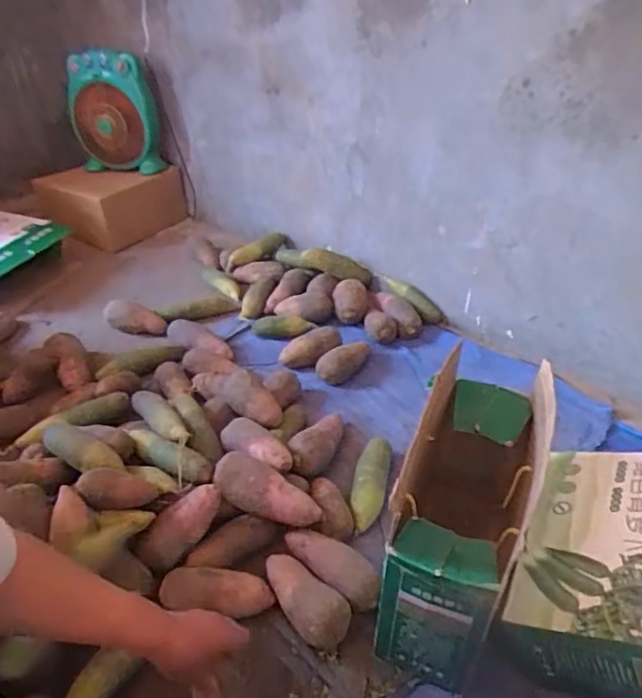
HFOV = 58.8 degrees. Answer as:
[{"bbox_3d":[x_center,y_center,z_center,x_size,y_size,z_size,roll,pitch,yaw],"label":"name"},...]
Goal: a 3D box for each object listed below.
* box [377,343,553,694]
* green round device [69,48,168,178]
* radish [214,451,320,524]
[{"bbox_3d":[0.213,0.239,0.859,0.168,0.384,0.375,12,37,15],"label":"box"},{"bbox_3d":[-0.554,-0.614,1.494,0.235,0.310,0.071,2,50,1],"label":"green round device"},{"bbox_3d":[-0.090,0.240,0.966,0.187,0.074,0.073,25,40,10],"label":"radish"}]

